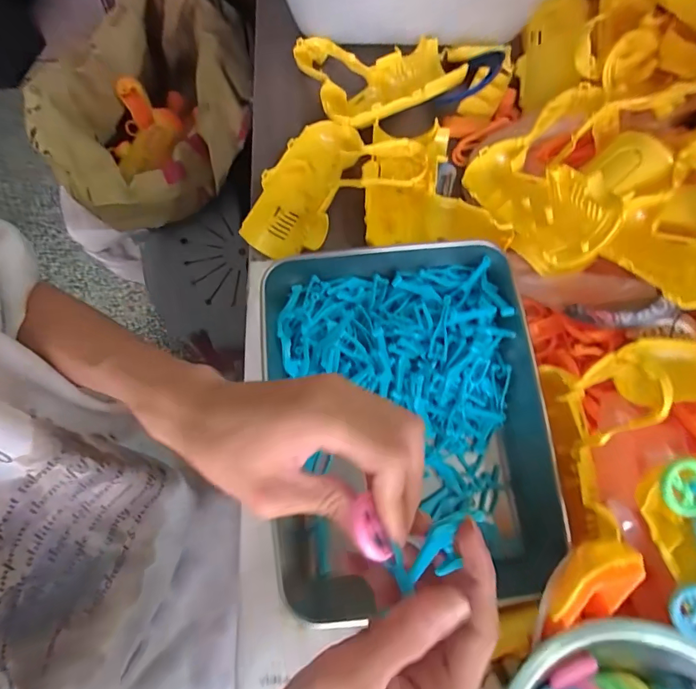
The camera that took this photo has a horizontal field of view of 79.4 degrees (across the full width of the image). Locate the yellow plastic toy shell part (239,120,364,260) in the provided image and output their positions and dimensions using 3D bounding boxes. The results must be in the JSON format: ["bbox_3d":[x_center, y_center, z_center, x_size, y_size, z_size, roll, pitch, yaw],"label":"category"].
[{"bbox_3d":[-0.038,-0.139,0.377,0.068,0.043,0.128,20,77,4],"label":"yellow plastic toy shell part"}]

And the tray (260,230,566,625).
[{"bbox_3d":[0.047,0.047,0.328,0.208,0.048,0.244,-6,77,-2],"label":"tray"}]

